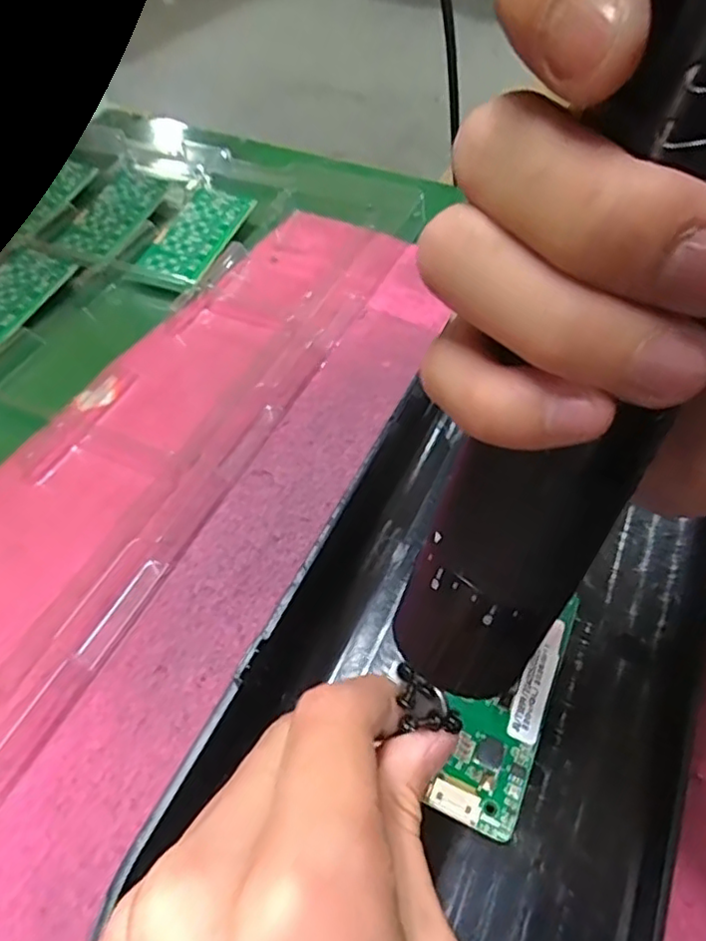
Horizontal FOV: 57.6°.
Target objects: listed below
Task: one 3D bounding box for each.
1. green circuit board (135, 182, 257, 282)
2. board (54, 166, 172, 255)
[{"bbox_3d":[-0.106,-0.162,0.433,0.050,0.010,0.087,17,53,13],"label":"green circuit board"},{"bbox_3d":[-0.167,-0.187,0.456,0.049,0.007,0.093,16,52,12],"label":"board"}]

